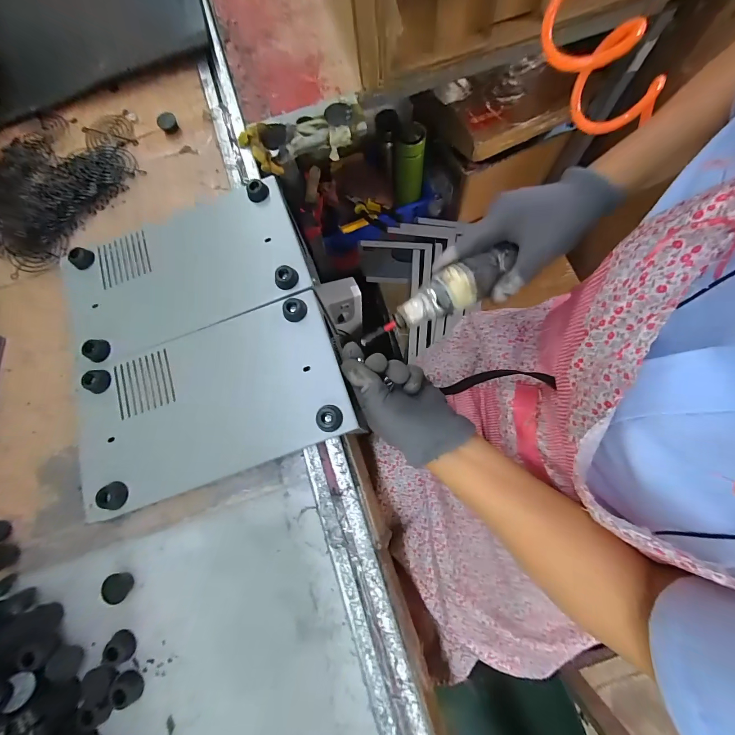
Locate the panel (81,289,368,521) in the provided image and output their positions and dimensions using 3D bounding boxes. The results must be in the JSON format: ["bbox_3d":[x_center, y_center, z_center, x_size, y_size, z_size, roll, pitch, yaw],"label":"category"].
[{"bbox_3d":[-0.157,0.031,0.330,0.266,0.022,0.151,-18,77,-3],"label":"panel"}]

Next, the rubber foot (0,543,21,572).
[{"bbox_3d":[-0.354,0.183,0.320,0.019,0.017,0.024,-14,77,-2],"label":"rubber foot"}]

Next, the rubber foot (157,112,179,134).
[{"bbox_3d":[-0.260,-0.319,0.433,0.023,0.013,0.025,-1,77,4],"label":"rubber foot"}]

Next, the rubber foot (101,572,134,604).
[{"bbox_3d":[-0.233,0.205,0.309,0.020,0.014,0.023,5,77,2],"label":"rubber foot"}]

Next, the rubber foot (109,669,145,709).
[{"bbox_3d":[-0.210,0.281,0.289,0.020,0.013,0.024,-43,80,-8],"label":"rubber foot"}]

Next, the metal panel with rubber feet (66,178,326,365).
[{"bbox_3d":[-0.208,-0.109,0.376,0.267,0.029,0.156,-23,76,-1],"label":"metal panel with rubber feet"}]

